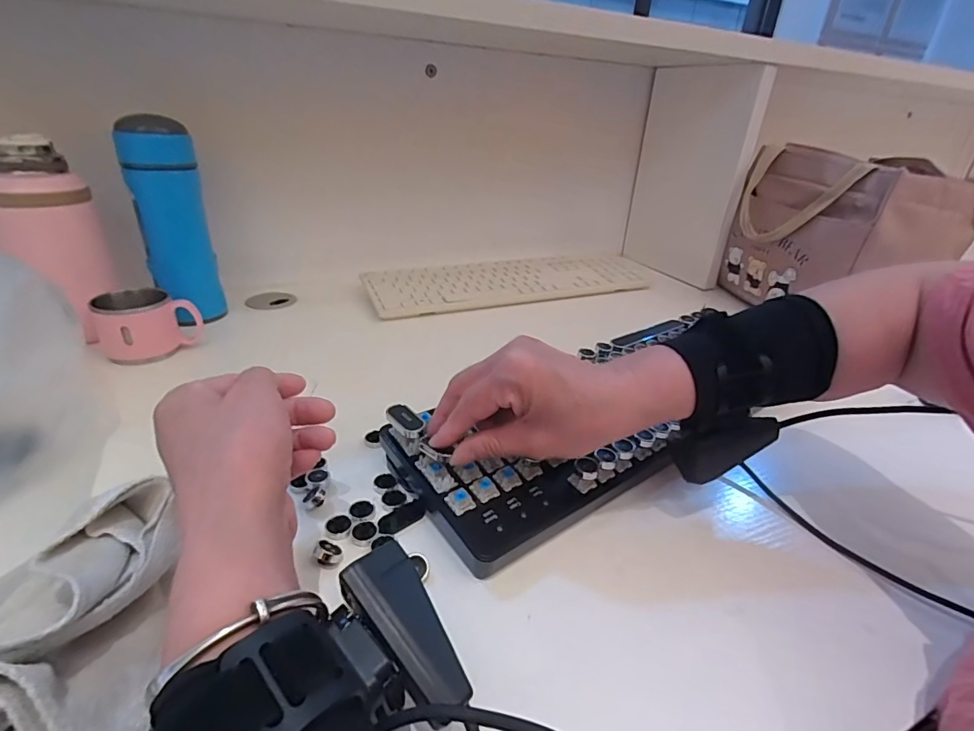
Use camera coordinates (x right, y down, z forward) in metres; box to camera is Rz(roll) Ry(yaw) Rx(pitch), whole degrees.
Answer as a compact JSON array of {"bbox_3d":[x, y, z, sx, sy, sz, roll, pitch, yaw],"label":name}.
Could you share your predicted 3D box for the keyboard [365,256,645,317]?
[{"bbox_3d":[0.042,-0.127,0.707,0.425,0.022,0.112,-9,30,-23],"label":"keyboard"}]

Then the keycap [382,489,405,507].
[{"bbox_3d":[-0.063,0.090,0.322,0.015,0.004,0.013,0,28,-7],"label":"keycap"}]

